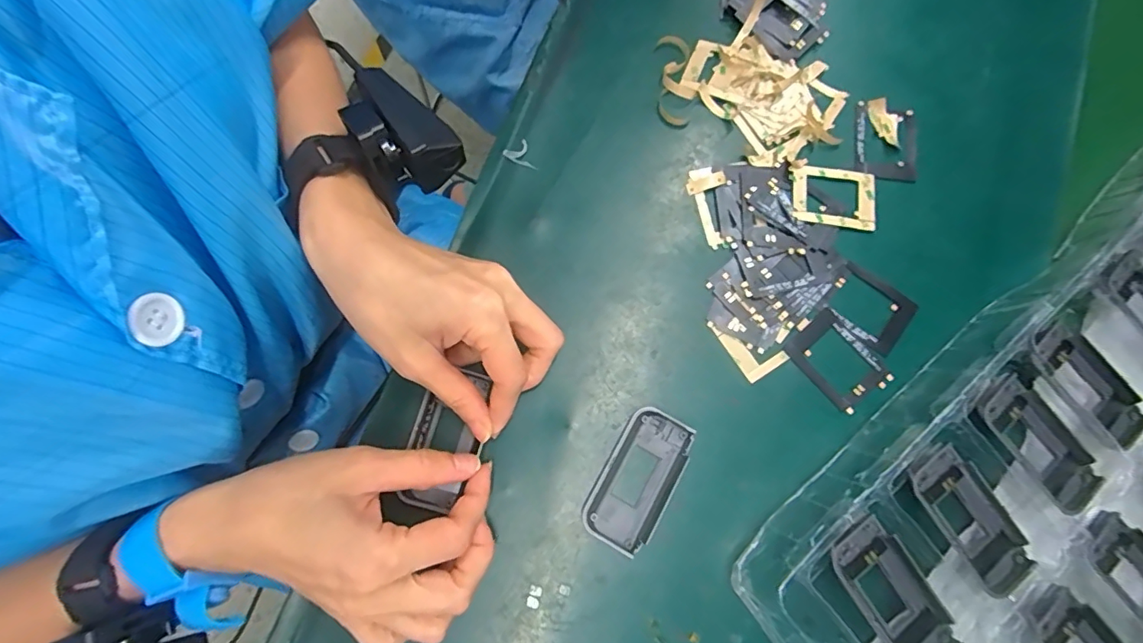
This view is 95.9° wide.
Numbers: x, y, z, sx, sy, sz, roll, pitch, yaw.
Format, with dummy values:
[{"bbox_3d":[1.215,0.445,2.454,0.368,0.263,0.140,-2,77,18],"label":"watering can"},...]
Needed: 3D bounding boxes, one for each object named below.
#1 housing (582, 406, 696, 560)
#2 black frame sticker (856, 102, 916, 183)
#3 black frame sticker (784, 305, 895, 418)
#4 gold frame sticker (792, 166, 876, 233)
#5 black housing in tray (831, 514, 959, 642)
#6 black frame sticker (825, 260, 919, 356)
[{"bbox_3d":[0.038,0.087,0.287,0.038,0.008,0.076,29,78,7],"label":"housing"},{"bbox_3d":[0.208,-0.118,0.340,0.035,0.005,0.055,4,76,1],"label":"black frame sticker"},{"bbox_3d":[0.158,0.024,0.305,0.040,0.004,0.054,-39,79,-9],"label":"black frame sticker"},{"bbox_3d":[0.166,-0.079,0.328,0.053,0.004,0.038,10,76,2],"label":"gold frame sticker"},{"bbox_3d":[0.163,0.140,0.262,0.036,0.016,0.076,-34,78,-8],"label":"black housing in tray"},{"bbox_3d":[0.180,-0.010,0.314,0.051,0.004,0.039,40,79,9],"label":"black frame sticker"}]

